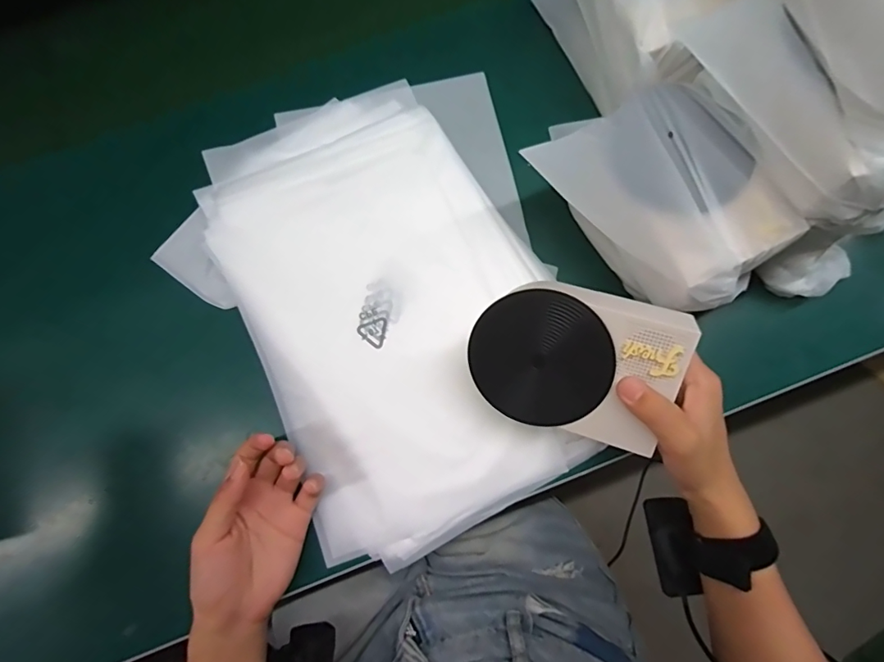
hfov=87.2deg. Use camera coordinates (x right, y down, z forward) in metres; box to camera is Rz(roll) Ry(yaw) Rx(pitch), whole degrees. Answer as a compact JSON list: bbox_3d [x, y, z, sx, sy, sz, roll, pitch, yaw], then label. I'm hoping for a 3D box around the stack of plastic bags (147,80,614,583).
[{"bbox_3d":[-0.040,-0.030,0.390,0.288,0.019,0.379,-27,80,-4],"label":"stack of plastic bags"}]

